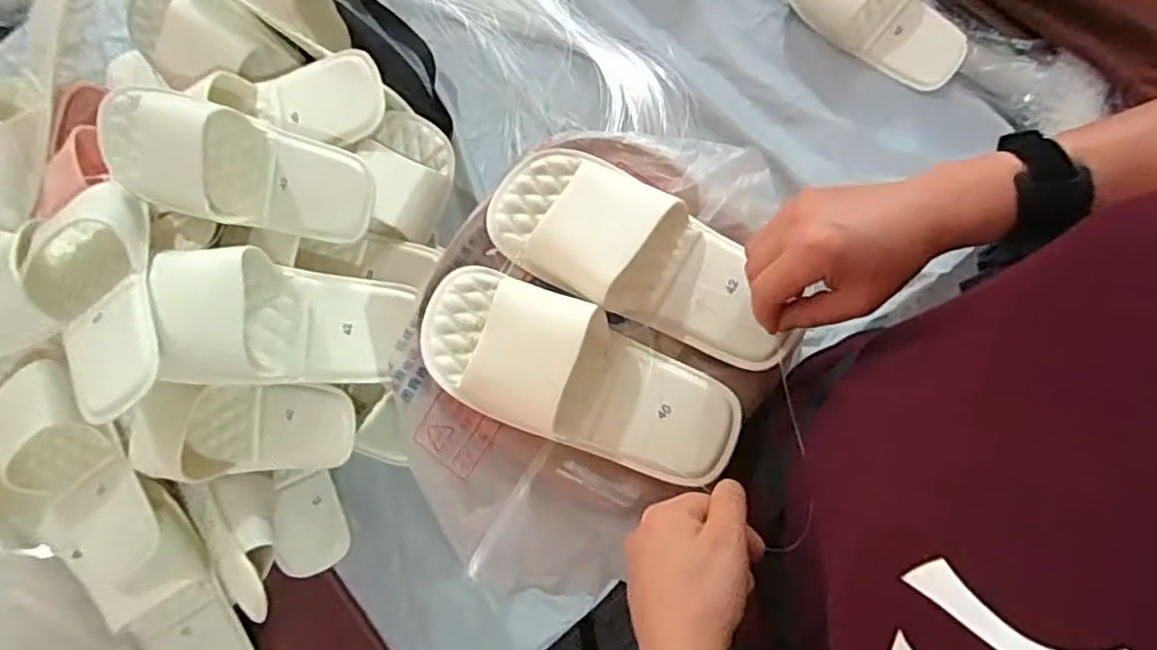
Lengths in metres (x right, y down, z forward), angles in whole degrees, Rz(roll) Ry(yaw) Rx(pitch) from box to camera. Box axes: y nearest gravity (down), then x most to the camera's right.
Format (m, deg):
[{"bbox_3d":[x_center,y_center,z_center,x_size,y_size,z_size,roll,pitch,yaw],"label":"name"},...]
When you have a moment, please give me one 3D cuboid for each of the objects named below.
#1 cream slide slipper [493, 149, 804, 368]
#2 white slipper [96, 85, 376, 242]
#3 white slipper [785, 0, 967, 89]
[{"bbox_3d":[0.045,-0.050,0.444,0.230,0.048,0.098,32,80,6],"label":"cream slide slipper"},{"bbox_3d":[-0.291,-0.136,0.556,0.232,0.061,0.096,18,99,-1],"label":"white slipper"},{"bbox_3d":[0.343,-0.373,0.723,0.229,0.077,0.089,39,81,9],"label":"white slipper"}]

